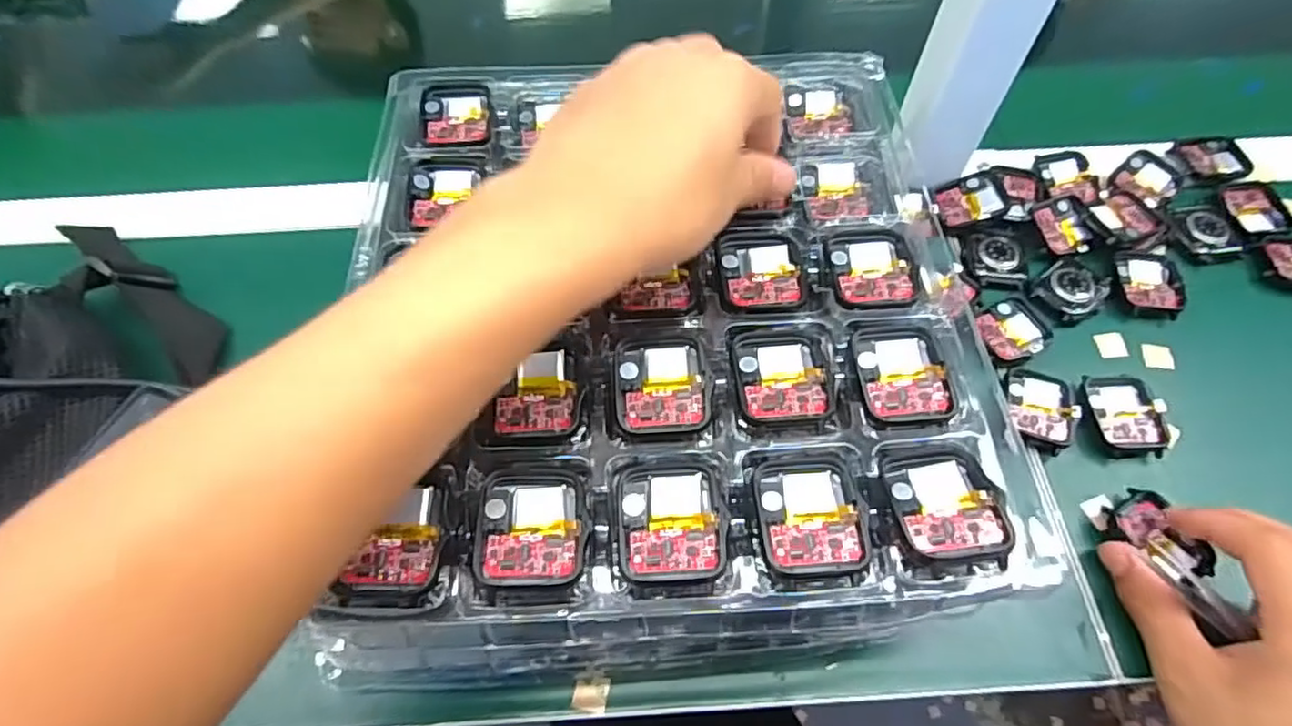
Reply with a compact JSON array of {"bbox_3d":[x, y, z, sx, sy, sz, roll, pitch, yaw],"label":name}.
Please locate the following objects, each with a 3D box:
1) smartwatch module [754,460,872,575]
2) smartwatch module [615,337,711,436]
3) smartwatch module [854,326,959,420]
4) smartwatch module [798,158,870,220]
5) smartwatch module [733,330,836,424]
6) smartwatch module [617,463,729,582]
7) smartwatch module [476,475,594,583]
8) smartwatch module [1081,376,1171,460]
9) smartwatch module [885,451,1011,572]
[{"bbox_3d":[0.058,0.054,0.228,0.035,0.007,0.040,-4,60,-1],"label":"smartwatch module"},{"bbox_3d":[0.006,0.008,0.253,0.036,0.006,0.040,-4,60,-1],"label":"smartwatch module"},{"bbox_3d":[0.102,0.004,0.257,0.034,0.005,0.041,-4,60,-1],"label":"smartwatch module"},{"bbox_3d":[0.096,-0.086,0.322,0.033,0.008,0.041,-4,60,-1],"label":"smartwatch module"},{"bbox_3d":[0.054,0.004,0.255,0.037,0.005,0.042,-2,60,0],"label":"smartwatch module"},{"bbox_3d":[0.009,0.055,0.226,0.036,0.006,0.040,-4,60,-1],"label":"smartwatch module"},{"bbox_3d":[-0.039,0.057,0.225,0.036,0.011,0.039,-3,60,0],"label":"smartwatch module"},{"bbox_3d":[0.258,0.028,0.348,0.039,0.011,0.045,-2,63,-1],"label":"smartwatch module"},{"bbox_3d":[0.106,0.050,0.226,0.036,0.011,0.038,3,60,3],"label":"smartwatch module"}]

